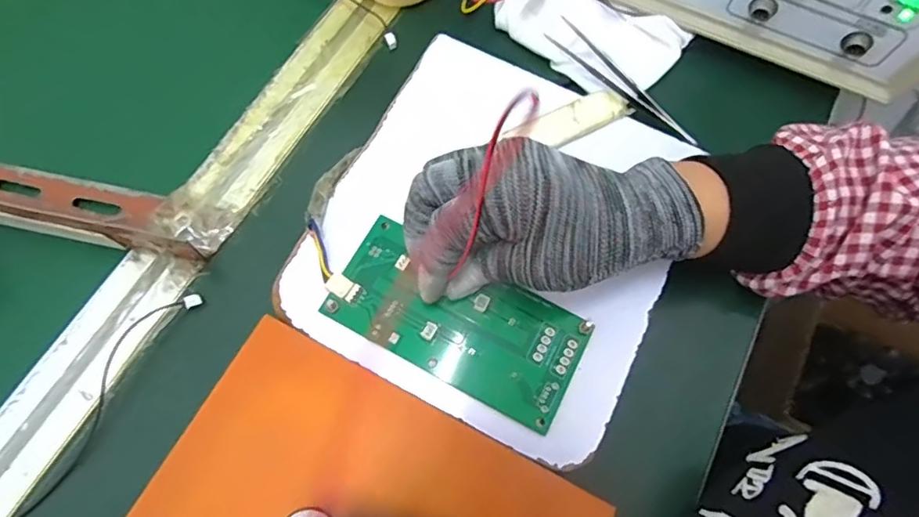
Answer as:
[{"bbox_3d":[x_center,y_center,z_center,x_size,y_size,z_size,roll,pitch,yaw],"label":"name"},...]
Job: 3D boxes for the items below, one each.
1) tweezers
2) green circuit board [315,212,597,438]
[{"bbox_3d":[0.107,-0.115,0.355,0.017,0.008,0.117,-42,75,-13],"label":"tweezers"},{"bbox_3d":[-0.001,0.033,0.292,0.133,0.007,0.065,25,71,6],"label":"green circuit board"}]

